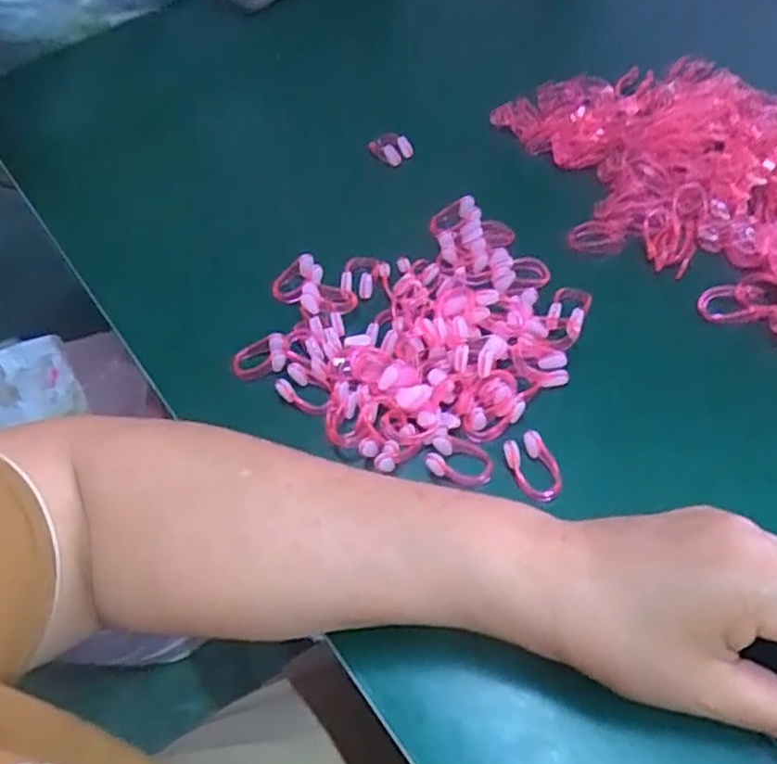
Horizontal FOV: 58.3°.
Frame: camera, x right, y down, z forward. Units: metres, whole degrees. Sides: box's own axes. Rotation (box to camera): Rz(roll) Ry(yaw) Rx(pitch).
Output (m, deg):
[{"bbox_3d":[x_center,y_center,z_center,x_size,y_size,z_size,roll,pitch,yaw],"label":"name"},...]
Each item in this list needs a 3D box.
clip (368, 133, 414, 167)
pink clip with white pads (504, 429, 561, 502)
[{"bbox_3d":[0.002,-0.179,0.540,0.033,0.025,0.016,-8,54,3],"label":"clip"},{"bbox_3d":[0.076,0.044,0.359,0.024,0.012,0.033,-22,54,-8],"label":"pink clip with white pads"}]

